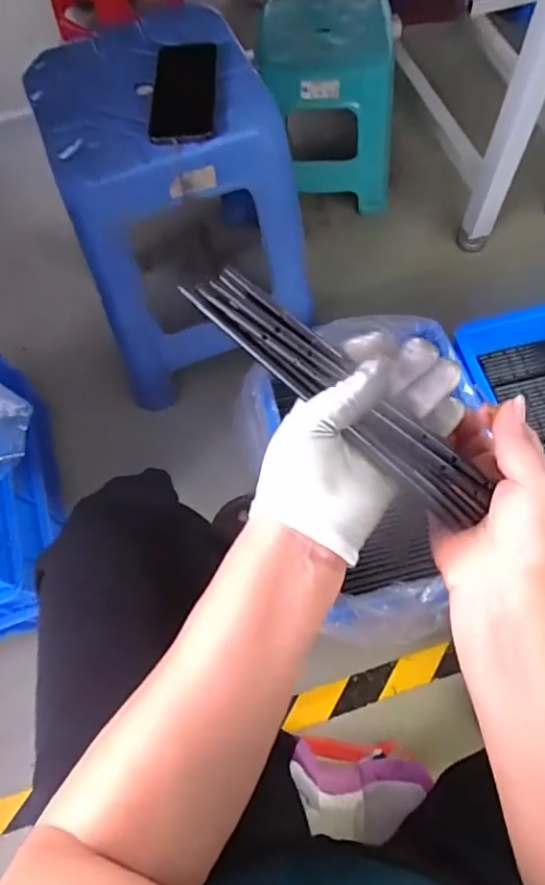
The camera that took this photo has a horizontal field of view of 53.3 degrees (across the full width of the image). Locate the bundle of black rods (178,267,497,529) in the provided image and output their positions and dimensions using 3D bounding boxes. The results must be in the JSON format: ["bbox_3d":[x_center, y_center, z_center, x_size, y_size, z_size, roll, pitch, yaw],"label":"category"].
[{"bbox_3d":[0.044,-0.029,0.335,0.217,0.017,0.033,39,73,-4],"label":"bundle of black rods"}]

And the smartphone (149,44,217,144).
[{"bbox_3d":[-0.100,-0.396,0.615,0.071,0.008,0.135,1,76,7],"label":"smartphone"}]

